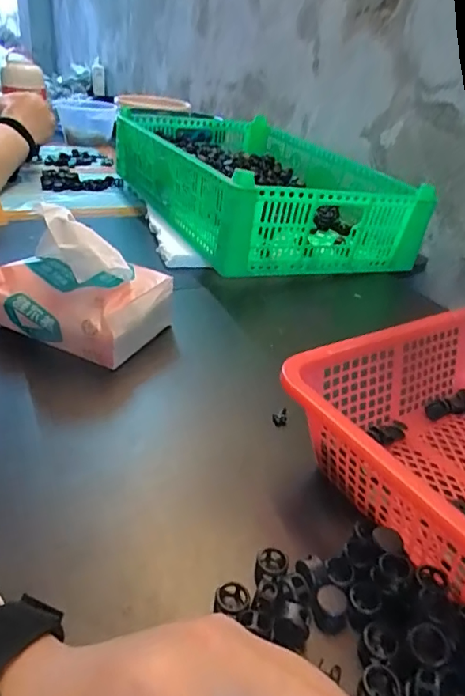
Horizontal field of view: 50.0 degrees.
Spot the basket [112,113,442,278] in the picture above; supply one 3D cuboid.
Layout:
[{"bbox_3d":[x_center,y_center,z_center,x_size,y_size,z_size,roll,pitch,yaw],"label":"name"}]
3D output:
[{"bbox_3d":[0.033,-0.256,0.767,0.305,0.109,0.462,-9,35,-24],"label":"basket"}]

